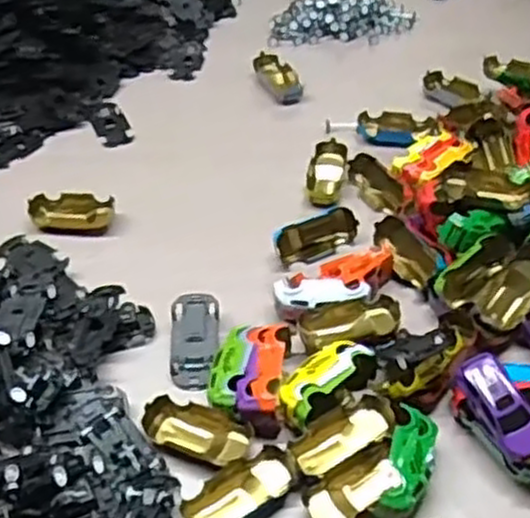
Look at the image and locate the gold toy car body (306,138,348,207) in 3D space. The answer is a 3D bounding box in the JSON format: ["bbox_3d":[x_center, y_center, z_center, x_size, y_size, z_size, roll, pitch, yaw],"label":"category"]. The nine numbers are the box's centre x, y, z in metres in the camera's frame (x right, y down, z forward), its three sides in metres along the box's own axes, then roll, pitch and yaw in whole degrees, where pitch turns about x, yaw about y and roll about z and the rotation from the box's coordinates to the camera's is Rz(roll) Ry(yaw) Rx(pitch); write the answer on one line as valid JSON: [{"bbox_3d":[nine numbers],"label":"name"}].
[{"bbox_3d":[0.049,-0.070,0.615,0.029,0.015,0.062,6,45,7],"label":"gold toy car body"}]

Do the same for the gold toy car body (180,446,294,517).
[{"bbox_3d":[-0.014,0.127,0.417,0.062,0.014,0.028,-30,51,-26],"label":"gold toy car body"}]

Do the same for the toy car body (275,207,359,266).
[{"bbox_3d":[0.037,-0.018,0.563,0.065,0.017,0.031,-20,47,-18],"label":"toy car body"}]

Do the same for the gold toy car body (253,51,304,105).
[{"bbox_3d":[0.014,-0.169,0.719,0.030,0.019,0.057,-20,47,-18],"label":"gold toy car body"}]

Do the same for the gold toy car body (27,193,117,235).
[{"bbox_3d":[-0.146,-0.034,0.583,0.061,0.015,0.033,-2,45,0],"label":"gold toy car body"}]

